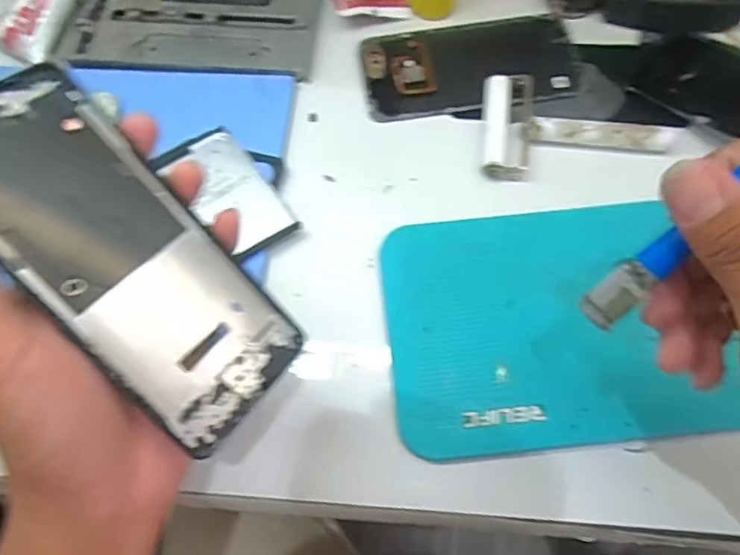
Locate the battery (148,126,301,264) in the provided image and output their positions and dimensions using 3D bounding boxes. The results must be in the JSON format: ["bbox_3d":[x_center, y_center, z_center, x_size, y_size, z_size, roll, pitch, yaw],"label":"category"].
[{"bbox_3d":[-0.088,-0.054,0.370,0.051,0.006,0.091,-36,71,-24],"label":"battery"}]

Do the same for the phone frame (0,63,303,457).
[{"bbox_3d":[-0.098,-0.008,0.240,0.158,0.006,0.069,49,52,-12],"label":"phone frame"}]

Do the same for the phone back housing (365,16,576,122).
[{"bbox_3d":[0.069,-0.150,0.419,0.144,0.006,0.074,-7,65,-1],"label":"phone back housing"}]

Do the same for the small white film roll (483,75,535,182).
[{"bbox_3d":[0.091,-0.098,0.392,0.031,0.014,0.074,5,66,4],"label":"small white film roll"}]

